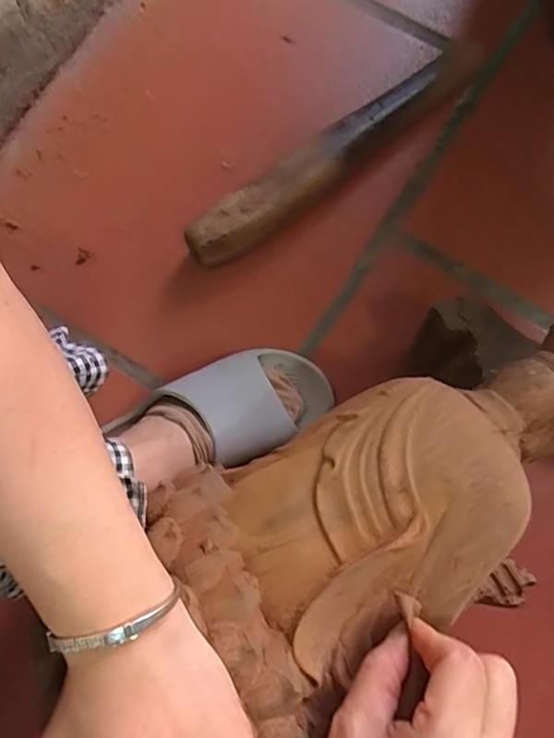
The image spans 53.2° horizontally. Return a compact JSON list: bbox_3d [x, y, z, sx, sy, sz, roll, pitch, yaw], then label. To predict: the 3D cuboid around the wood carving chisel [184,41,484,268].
[{"bbox_3d":[0.078,-0.241,0.600,0.417,0.054,0.050,-39,77,-12],"label":"wood carving chisel"}]

